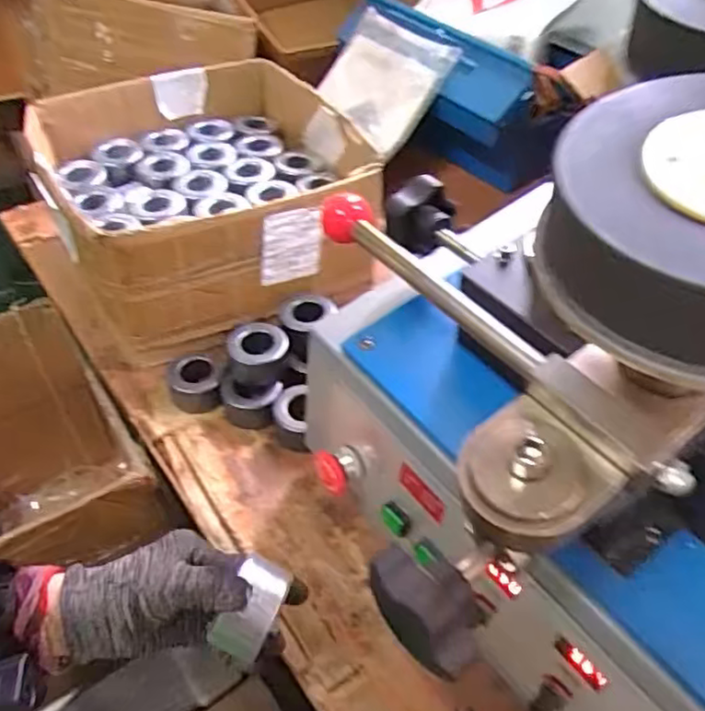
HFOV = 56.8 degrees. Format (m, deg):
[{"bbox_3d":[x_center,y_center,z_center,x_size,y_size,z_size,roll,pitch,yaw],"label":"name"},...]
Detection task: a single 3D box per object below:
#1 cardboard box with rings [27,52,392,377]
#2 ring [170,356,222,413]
[{"bbox_3d":[-0.176,-0.199,0.802,0.352,0.155,0.342,-17,48,-18],"label":"cardboard box with rings"},{"bbox_3d":[-0.166,0.031,0.690,0.051,0.031,0.056,1,45,-1],"label":"ring"}]

